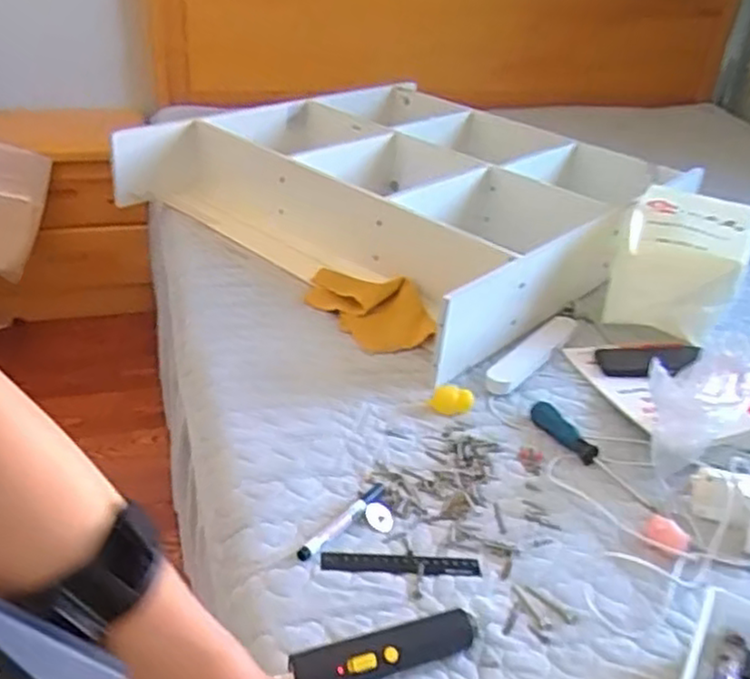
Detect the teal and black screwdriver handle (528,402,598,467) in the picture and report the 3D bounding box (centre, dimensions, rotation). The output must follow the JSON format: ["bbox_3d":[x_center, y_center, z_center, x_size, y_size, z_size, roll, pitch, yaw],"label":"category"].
[{"bbox_3d":[0.241,0.116,0.911,0.029,0.025,0.102,-20,40,-35],"label":"teal and black screwdriver handle"}]

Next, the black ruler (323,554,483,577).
[{"bbox_3d":[0.026,0.221,0.704,0.155,0.005,0.022,4,36,-5],"label":"black ruler"}]

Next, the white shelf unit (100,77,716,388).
[{"bbox_3d":[0.058,-0.313,1.447,0.871,0.169,0.778,29,39,33],"label":"white shelf unit"}]

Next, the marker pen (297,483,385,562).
[{"bbox_3d":[-0.031,0.185,0.746,0.017,0.016,0.142,24,36,27],"label":"marker pen"}]

